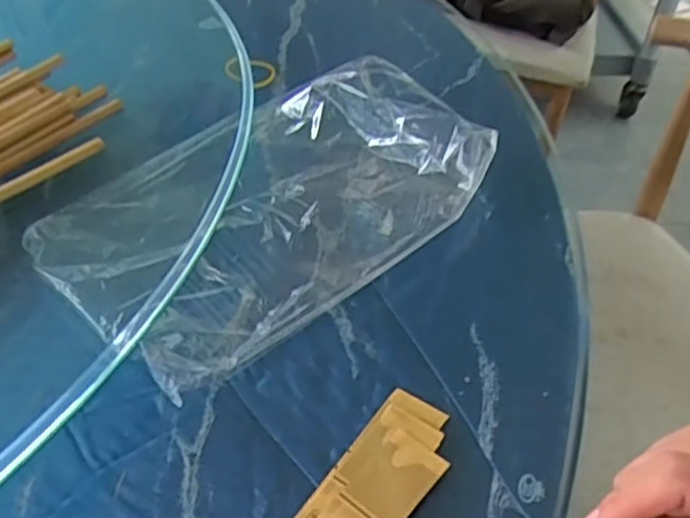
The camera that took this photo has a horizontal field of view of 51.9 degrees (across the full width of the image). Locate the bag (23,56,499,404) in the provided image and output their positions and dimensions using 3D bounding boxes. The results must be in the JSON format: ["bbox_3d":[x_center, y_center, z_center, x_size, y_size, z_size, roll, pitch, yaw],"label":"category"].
[{"bbox_3d":[-0.042,-0.049,0.456,0.177,0.042,0.290,34,51,30],"label":"bag"}]

